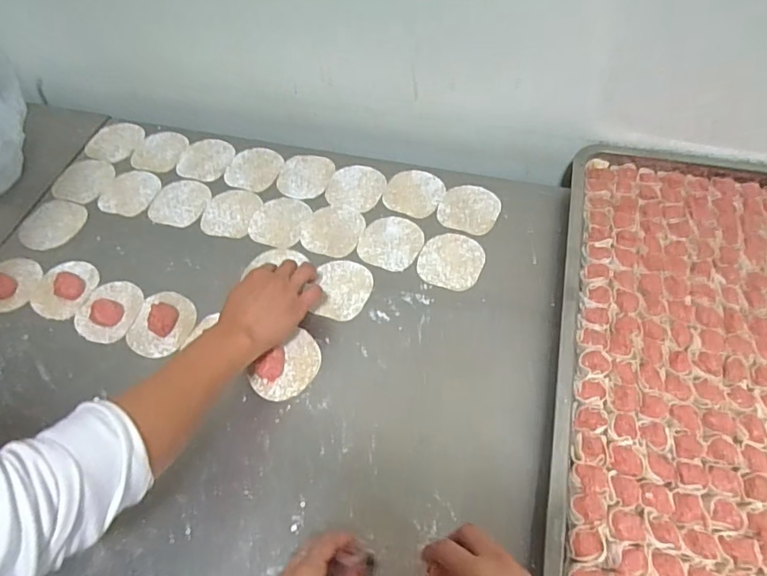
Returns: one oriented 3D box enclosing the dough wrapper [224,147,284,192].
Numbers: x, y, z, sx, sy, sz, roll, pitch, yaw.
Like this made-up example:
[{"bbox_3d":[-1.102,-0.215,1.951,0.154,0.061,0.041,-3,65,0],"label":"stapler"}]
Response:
[{"bbox_3d":[-0.192,-0.180,0.757,0.079,0.004,0.083,-1,58,1],"label":"dough wrapper"}]

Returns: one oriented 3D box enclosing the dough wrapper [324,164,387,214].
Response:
[{"bbox_3d":[-0.038,-0.146,0.730,0.077,0.004,0.087,14,56,8],"label":"dough wrapper"}]

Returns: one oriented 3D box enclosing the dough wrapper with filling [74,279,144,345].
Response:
[{"bbox_3d":[-0.338,0.024,0.622,0.080,0.018,0.081,-1,58,1],"label":"dough wrapper with filling"}]

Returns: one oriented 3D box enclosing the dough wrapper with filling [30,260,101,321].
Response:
[{"bbox_3d":[-0.409,-0.004,0.646,0.072,0.012,0.084,22,61,14],"label":"dough wrapper with filling"}]

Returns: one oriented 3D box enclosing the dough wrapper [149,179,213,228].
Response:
[{"bbox_3d":[-0.290,-0.122,0.727,0.077,0.004,0.083,-1,58,1],"label":"dough wrapper"}]

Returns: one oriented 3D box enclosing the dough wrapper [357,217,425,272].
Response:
[{"bbox_3d":[0.011,-0.062,0.671,0.079,0.004,0.084,-1,58,1],"label":"dough wrapper"}]

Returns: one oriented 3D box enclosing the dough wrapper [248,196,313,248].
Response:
[{"bbox_3d":[-0.143,-0.093,0.700,0.075,0.004,0.084,17,60,12],"label":"dough wrapper"}]

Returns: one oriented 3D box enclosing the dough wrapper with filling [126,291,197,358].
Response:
[{"bbox_3d":[-0.269,0.040,0.612,0.071,0.022,0.083,10,59,7],"label":"dough wrapper with filling"}]

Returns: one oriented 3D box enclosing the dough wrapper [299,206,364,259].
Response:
[{"bbox_3d":[-0.069,-0.079,0.689,0.080,0.004,0.081,-1,58,1],"label":"dough wrapper"}]

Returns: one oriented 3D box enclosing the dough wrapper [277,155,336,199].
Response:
[{"bbox_3d":[-0.113,-0.165,0.742,0.074,0.004,0.085,13,59,9],"label":"dough wrapper"}]

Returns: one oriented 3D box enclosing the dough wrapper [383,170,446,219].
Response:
[{"bbox_3d":[0.043,-0.136,0.721,0.081,0.004,0.085,-1,58,1],"label":"dough wrapper"}]

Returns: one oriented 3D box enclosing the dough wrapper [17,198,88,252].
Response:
[{"bbox_3d":[-0.464,-0.088,0.709,0.075,0.006,0.086,18,56,6],"label":"dough wrapper"}]

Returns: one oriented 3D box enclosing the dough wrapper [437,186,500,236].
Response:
[{"bbox_3d":[0.119,-0.110,0.699,0.080,0.004,0.083,-1,57,2],"label":"dough wrapper"}]

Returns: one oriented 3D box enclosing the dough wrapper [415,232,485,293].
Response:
[{"bbox_3d":[0.088,-0.036,0.651,0.080,0.004,0.085,-1,57,2],"label":"dough wrapper"}]

